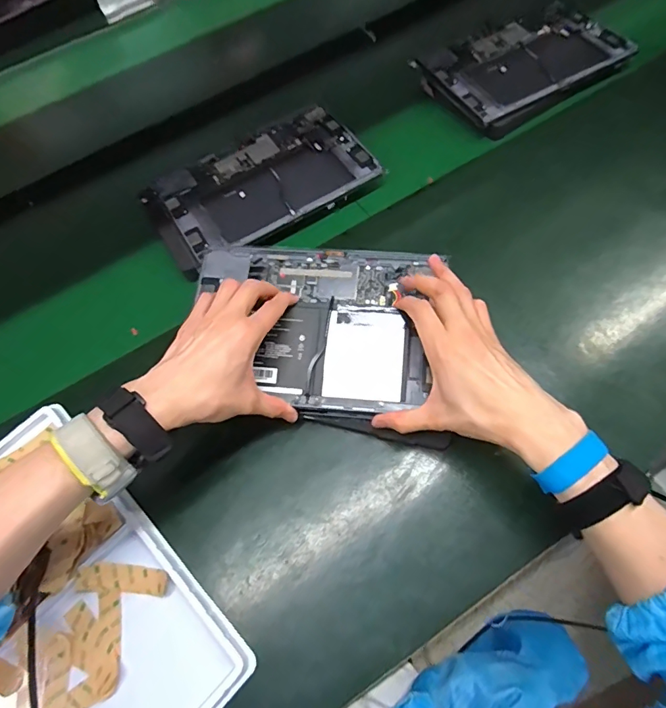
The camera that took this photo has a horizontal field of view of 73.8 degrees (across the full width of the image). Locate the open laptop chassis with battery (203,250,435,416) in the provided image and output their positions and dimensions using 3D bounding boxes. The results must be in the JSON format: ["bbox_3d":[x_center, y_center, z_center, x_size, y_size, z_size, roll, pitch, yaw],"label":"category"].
[{"bbox_3d":[-0.023,-0.031,0.443,0.225,0.026,0.166,4,65,4],"label":"open laptop chassis with battery"}]

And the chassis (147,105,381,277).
[{"bbox_3d":[-0.092,-0.212,0.561,0.273,0.021,0.163,-32,65,-9],"label":"chassis"}]

